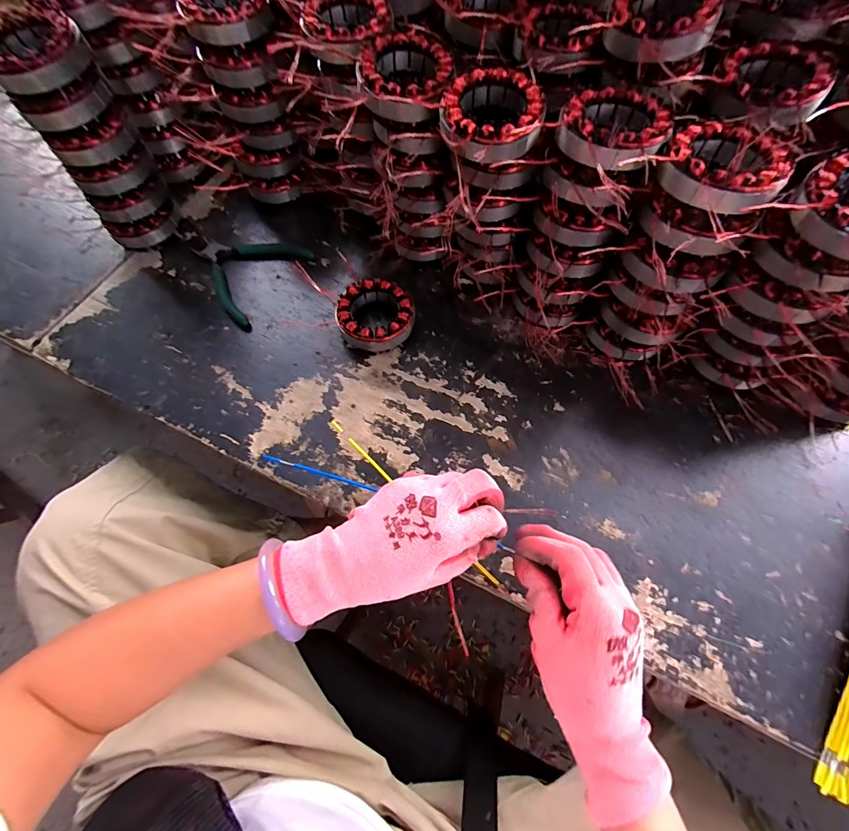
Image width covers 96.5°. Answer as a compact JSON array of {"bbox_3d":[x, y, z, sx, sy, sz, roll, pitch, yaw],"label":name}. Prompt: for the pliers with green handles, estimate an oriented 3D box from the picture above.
[{"bbox_3d":[-0.249,-0.206,0.487,0.194,0.011,0.132,35,73,14],"label":"pliers with green handles"}]

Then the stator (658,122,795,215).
[{"bbox_3d":[0.228,-0.192,0.290,0.082,0.026,0.090,21,69,11],"label":"stator"}]

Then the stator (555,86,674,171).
[{"bbox_3d":[0.154,-0.234,0.311,0.083,0.026,0.088,-1,67,2],"label":"stator"}]

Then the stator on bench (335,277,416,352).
[{"bbox_3d":[-0.058,-0.115,0.440,0.084,0.034,0.086,-1,68,1],"label":"stator on bench"}]

